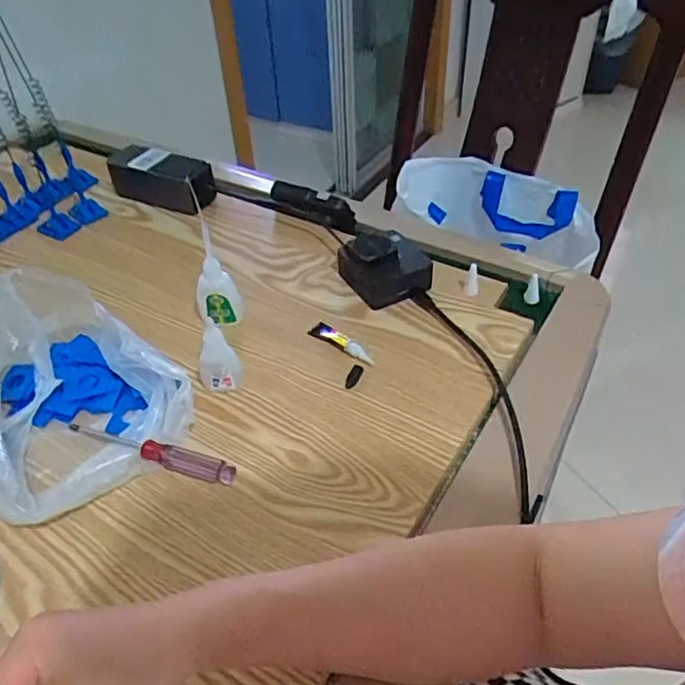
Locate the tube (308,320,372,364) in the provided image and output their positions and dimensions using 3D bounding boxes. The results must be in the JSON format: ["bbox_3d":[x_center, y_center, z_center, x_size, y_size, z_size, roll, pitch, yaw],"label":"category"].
[{"bbox_3d":[-0.001,0.000,0.559,0.074,0.008,0.016,31,52,31],"label":"tube"}]

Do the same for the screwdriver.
[{"bbox_3d":[-0.152,0.084,0.472,0.149,0.013,0.016,12,45,15],"label":"screwdriver"}]

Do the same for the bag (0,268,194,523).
[{"bbox_3d":[-0.242,0.033,0.482,0.208,0.086,0.159,30,52,30],"label":"bag"}]

